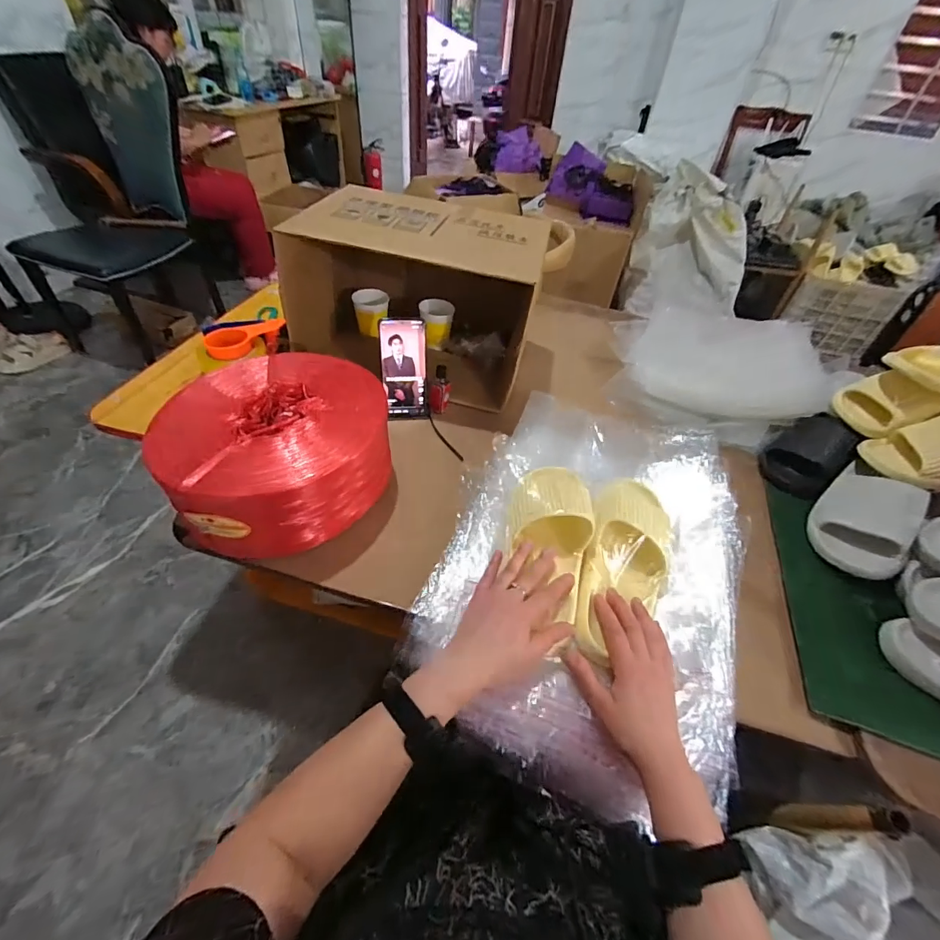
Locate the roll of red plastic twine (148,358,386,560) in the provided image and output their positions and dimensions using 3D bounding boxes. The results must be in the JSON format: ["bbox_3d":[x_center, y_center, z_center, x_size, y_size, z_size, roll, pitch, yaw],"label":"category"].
[{"bbox_3d":[-0.254,-0.030,0.581,0.263,0.143,0.222,-24,53,-26],"label":"roll of red plastic twine"}]

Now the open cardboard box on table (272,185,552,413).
[{"bbox_3d":[-0.088,-0.327,0.770,0.399,0.227,0.239,11,46,4],"label":"open cardboard box on table"}]

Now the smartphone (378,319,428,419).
[{"bbox_3d":[-0.106,-0.163,0.699,0.072,0.160,0.008,-7,22,-13],"label":"smartphone"}]

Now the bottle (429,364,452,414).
[{"bbox_3d":[-0.051,-0.139,0.730,0.035,0.082,0.032,3,46,-3],"label":"bottle"}]

